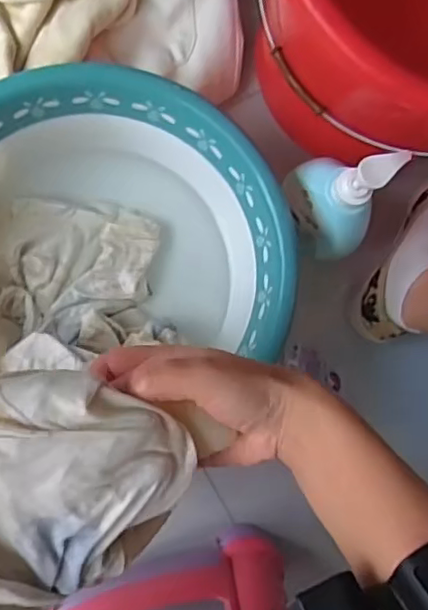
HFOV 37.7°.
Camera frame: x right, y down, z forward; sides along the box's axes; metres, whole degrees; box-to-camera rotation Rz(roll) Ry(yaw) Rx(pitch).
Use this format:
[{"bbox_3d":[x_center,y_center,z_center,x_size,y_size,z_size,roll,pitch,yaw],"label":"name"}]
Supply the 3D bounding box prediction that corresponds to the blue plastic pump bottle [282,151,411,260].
[{"bbox_3d":[0.126,-0.109,0.616,0.057,0.172,0.099,-44,92,-8],"label":"blue plastic pump bottle"}]

